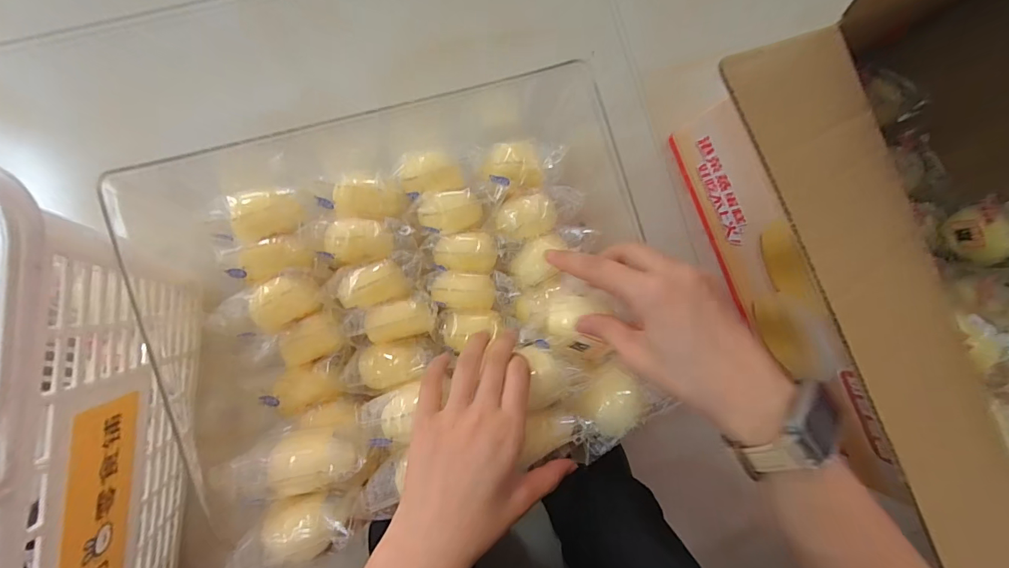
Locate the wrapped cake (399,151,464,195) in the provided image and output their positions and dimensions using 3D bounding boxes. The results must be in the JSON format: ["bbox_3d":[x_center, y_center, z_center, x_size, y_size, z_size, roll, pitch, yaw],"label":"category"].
[{"bbox_3d":[-0.063,-0.097,0.386,0.051,0.031,0.031,-8,90,-8],"label":"wrapped cake"}]

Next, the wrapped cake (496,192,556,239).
[{"bbox_3d":[0.020,-0.061,0.392,0.057,0.031,0.039,-14,91,-8],"label":"wrapped cake"}]

